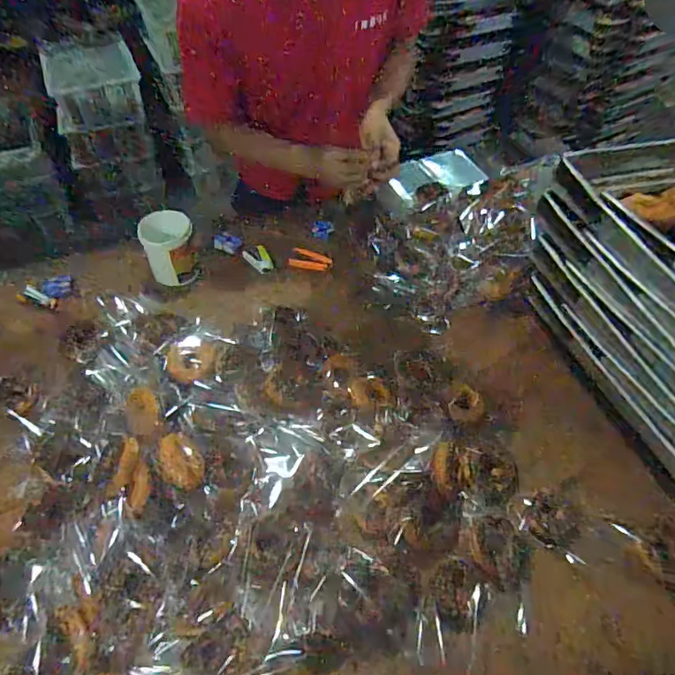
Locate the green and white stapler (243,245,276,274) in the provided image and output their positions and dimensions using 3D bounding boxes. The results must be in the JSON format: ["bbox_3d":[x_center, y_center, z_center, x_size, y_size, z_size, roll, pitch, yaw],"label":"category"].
[{"bbox_3d":[-0.172,-0.174,1.123,0.056,0.023,0.070,-36,69,-22],"label":"green and white stapler"}]

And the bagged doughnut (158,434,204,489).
[{"bbox_3d":[-0.238,0.187,0.769,0.054,0.024,0.089,-33,68,-21],"label":"bagged doughnut"}]

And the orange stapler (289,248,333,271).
[{"bbox_3d":[-0.058,-0.169,1.126,0.092,0.017,0.050,10,54,5],"label":"orange stapler"}]

